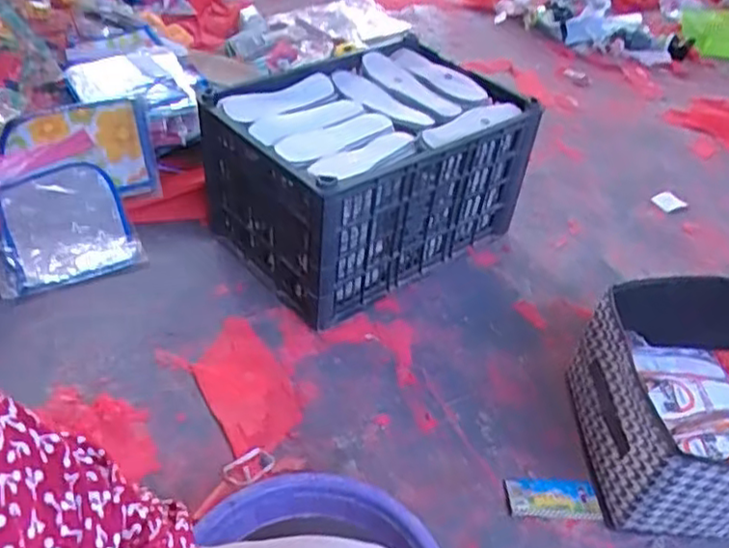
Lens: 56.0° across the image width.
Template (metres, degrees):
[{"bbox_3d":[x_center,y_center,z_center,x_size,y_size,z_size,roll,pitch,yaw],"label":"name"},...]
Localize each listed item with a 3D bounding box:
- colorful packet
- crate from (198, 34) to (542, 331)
[{"bbox_3d":[0.253,0.302,0.919,0.121,0.009,0.055,3,42,-5],"label":"colorful packet"},{"bbox_3d":[0.017,-0.182,1.220,0.486,0.312,0.321,-25,51,-32],"label":"crate"}]

